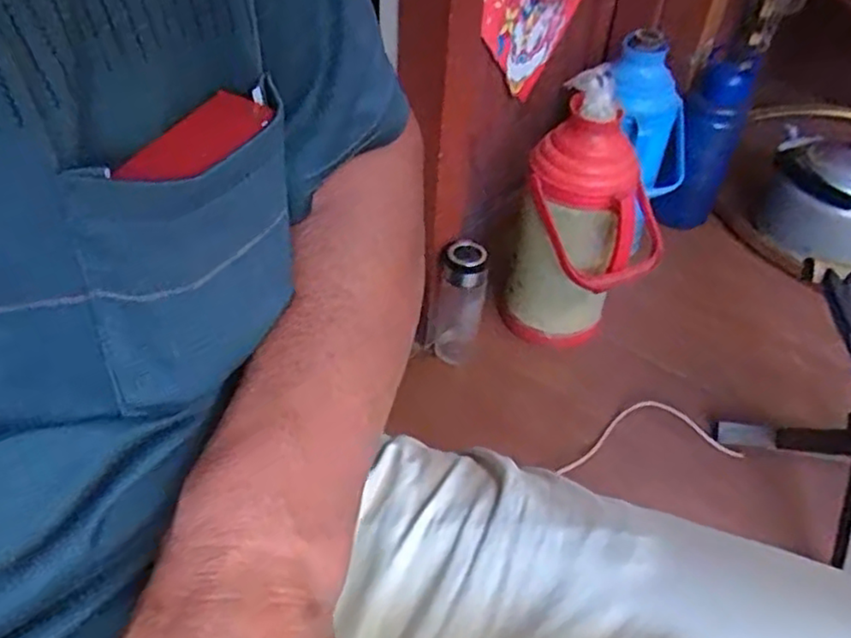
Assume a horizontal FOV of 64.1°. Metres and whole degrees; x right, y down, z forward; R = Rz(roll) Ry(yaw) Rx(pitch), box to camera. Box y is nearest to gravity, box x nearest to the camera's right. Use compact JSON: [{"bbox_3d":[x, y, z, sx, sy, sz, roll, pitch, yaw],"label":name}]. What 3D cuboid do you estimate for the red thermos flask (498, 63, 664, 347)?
[{"bbox_3d":[0.229,-0.122,0.951,0.167,0.376,0.167,-24,50,-26],"label":"red thermos flask"}]

